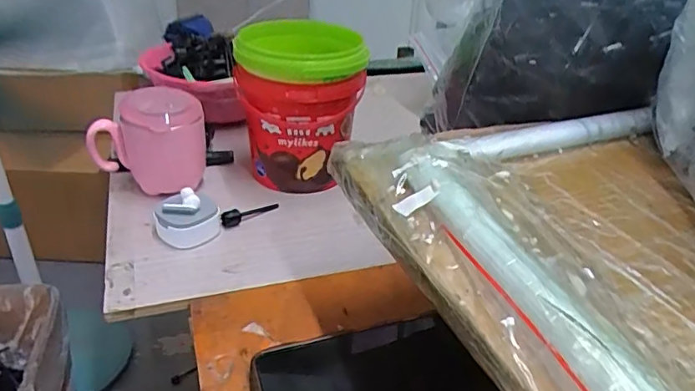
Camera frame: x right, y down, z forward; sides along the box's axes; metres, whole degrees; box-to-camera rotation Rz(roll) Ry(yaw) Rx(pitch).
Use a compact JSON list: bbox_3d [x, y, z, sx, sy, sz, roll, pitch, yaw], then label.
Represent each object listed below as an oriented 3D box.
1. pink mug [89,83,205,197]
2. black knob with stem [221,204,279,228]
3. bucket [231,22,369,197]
[{"bbox_3d":[-0.204,-0.059,0.573,0.102,0.096,0.078,1,31,-3],"label":"pink mug"},{"bbox_3d":[-0.098,0.015,0.547,0.011,0.016,0.066,28,37,35],"label":"black knob with stem"},{"bbox_3d":[-0.053,-0.098,0.608,0.130,0.156,0.155,0,31,-5],"label":"bucket"}]

